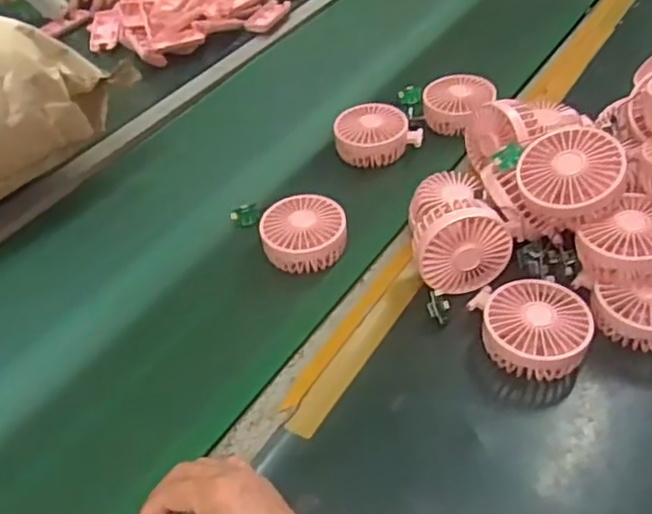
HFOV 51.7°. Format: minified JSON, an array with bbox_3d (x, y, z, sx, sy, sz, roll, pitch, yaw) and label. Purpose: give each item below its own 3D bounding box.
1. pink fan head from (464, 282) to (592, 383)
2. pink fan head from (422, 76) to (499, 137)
[{"bbox_3d":[0.182,0.063,0.585,0.091,0.042,0.094,-7,44,-1],"label":"pink fan head"},{"bbox_3d":[0.166,-0.189,0.855,0.082,0.053,0.082,-3,44,3],"label":"pink fan head"}]

